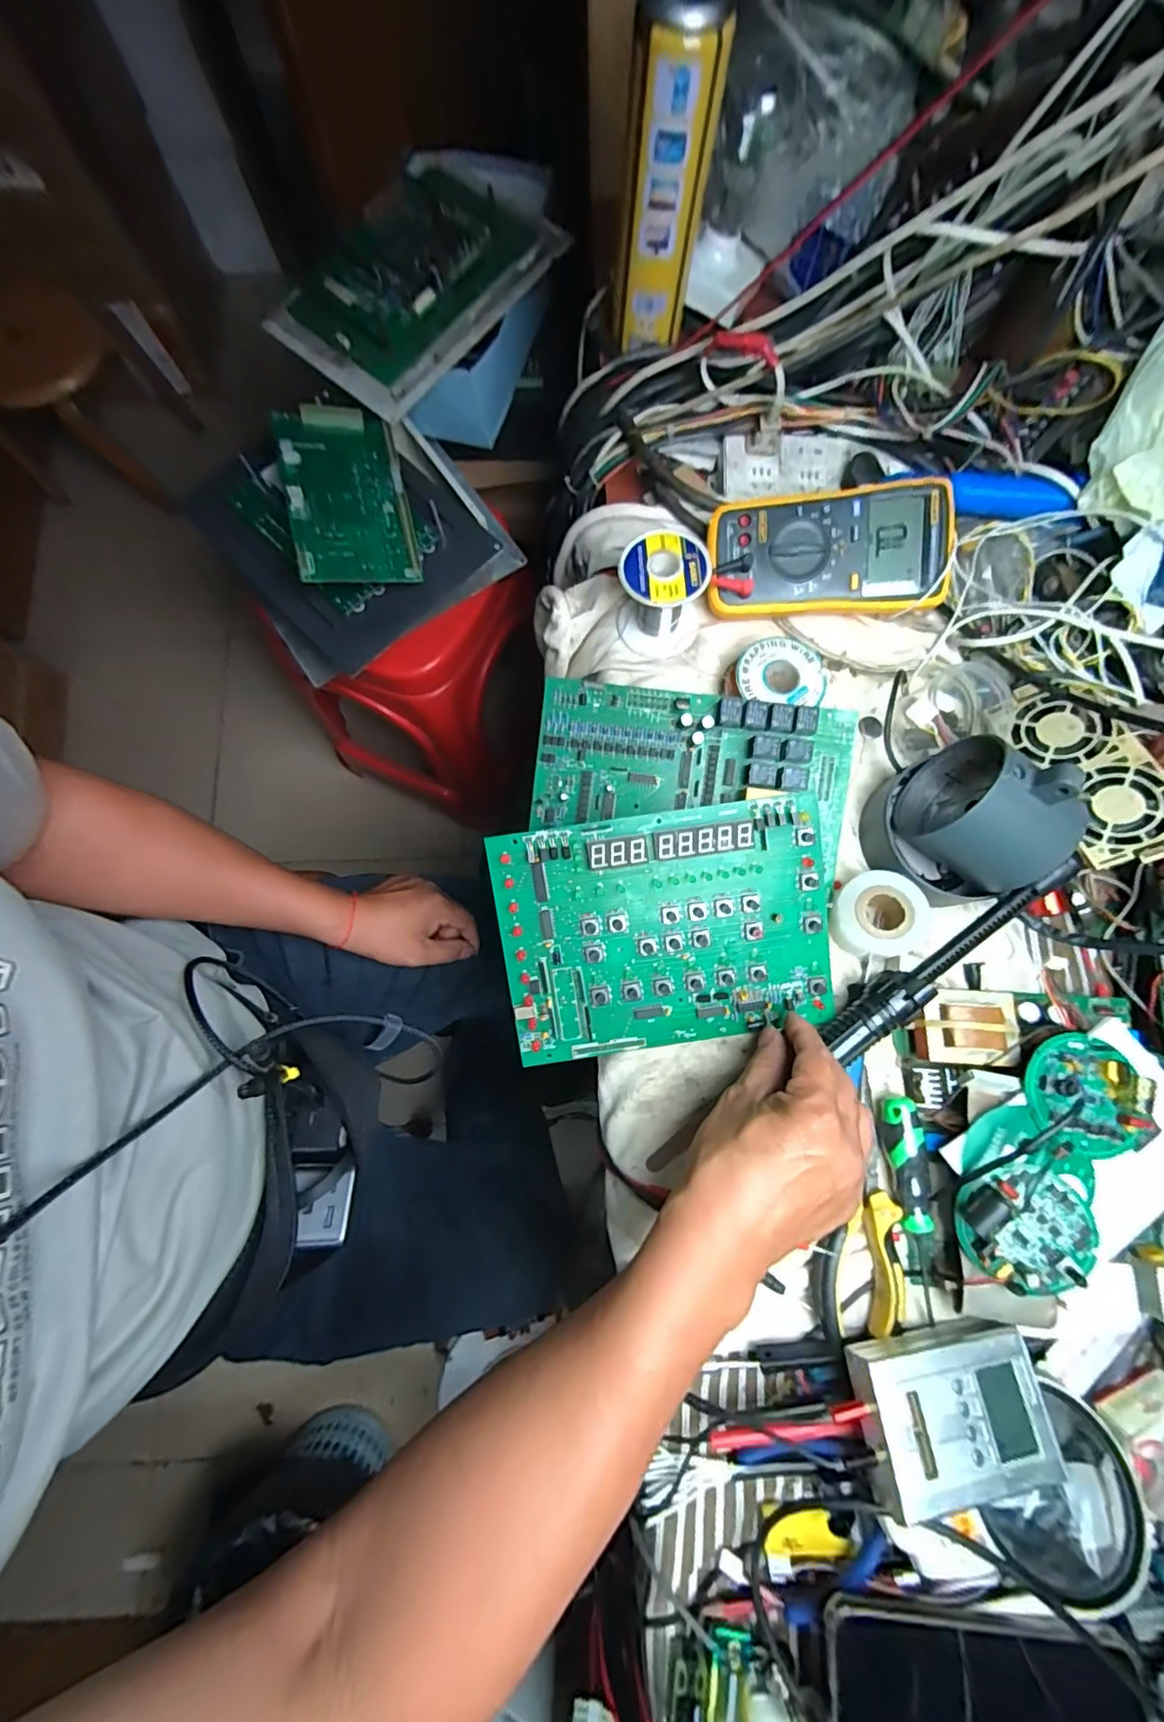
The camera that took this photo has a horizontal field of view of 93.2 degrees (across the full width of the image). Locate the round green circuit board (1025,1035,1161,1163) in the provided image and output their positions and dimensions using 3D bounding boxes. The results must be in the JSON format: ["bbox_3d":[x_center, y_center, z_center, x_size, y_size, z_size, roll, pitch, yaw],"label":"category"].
[{"bbox_3d":[0.312,0.147,0.341,0.061,0.028,0.072,-18,80,-4],"label":"round green circuit board"}]

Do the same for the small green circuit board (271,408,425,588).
[{"bbox_3d":[-0.246,-0.384,0.577,0.116,0.018,0.203,-11,86,-16],"label":"small green circuit board"}]

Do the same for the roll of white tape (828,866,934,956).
[{"bbox_3d":[0.210,0.038,0.391,0.056,0.033,0.058,0,80,-1],"label":"roll of white tape"}]

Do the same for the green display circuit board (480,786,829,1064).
[{"bbox_3d":[0.055,0.048,0.367,0.214,0.009,0.157,-8,98,0],"label":"green display circuit board"}]

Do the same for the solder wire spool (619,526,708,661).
[{"bbox_3d":[0.061,-0.203,0.426,0.066,0.071,0.060,0,80,-1],"label":"solder wire spool"}]

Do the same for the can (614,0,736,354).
[{"bbox_3d":[0.063,-0.522,0.419,0.065,0.193,0.059,5,80,0],"label":"can"}]

